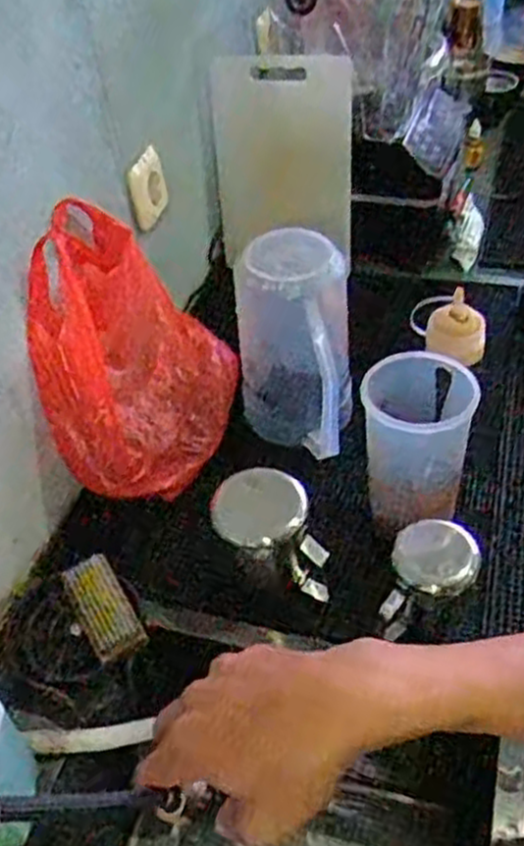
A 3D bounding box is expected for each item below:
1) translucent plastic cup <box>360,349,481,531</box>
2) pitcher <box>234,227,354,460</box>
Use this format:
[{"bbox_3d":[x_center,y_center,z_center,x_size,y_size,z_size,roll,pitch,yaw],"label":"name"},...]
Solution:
[{"bbox_3d":[0.147,0.019,0.725,0.100,0.143,0.087,3,45,10],"label":"translucent plastic cup"},{"bbox_3d":[0.036,-0.079,0.846,0.122,0.229,0.107,-4,44,3],"label":"pitcher"}]

